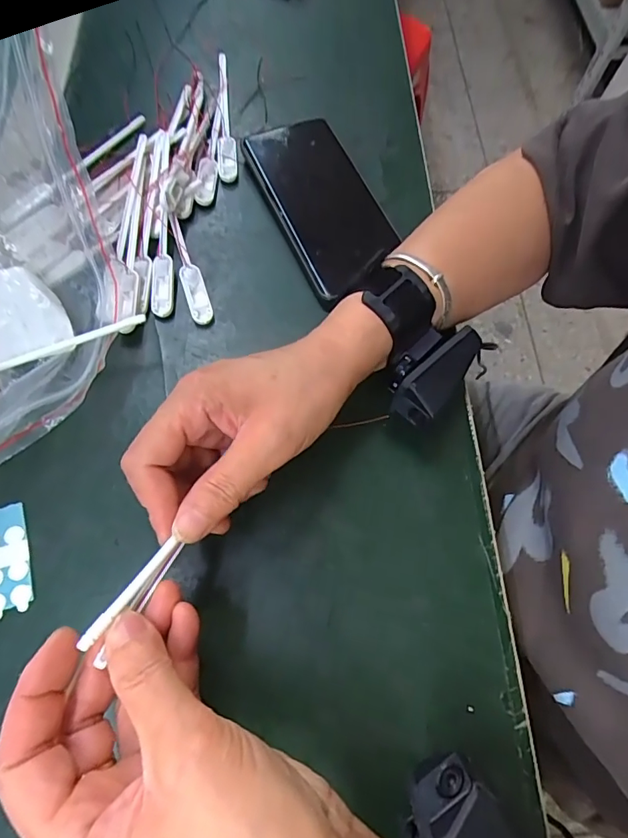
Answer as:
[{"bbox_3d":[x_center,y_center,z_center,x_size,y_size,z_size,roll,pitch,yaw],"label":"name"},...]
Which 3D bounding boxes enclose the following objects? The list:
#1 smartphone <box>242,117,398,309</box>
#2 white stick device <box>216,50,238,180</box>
[{"bbox_3d":[0.006,-0.162,0.357,0.078,0.014,0.158,-24,71,-12],"label":"smartphone"},{"bbox_3d":[-0.074,-0.256,0.396,0.015,0.008,0.139,-5,68,-4],"label":"white stick device"}]

